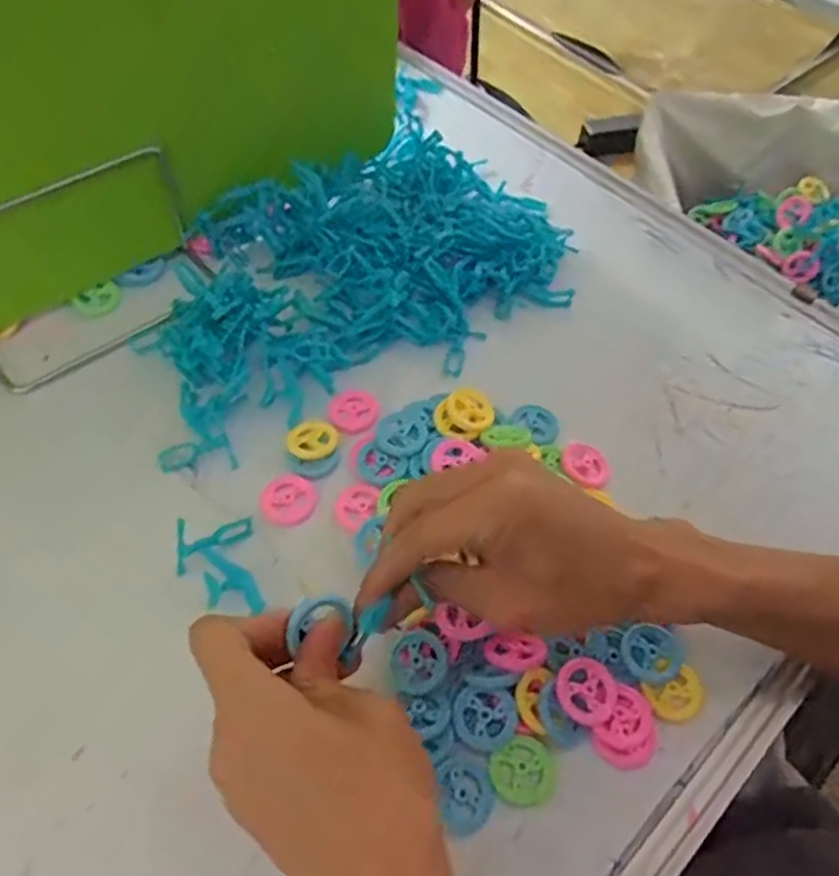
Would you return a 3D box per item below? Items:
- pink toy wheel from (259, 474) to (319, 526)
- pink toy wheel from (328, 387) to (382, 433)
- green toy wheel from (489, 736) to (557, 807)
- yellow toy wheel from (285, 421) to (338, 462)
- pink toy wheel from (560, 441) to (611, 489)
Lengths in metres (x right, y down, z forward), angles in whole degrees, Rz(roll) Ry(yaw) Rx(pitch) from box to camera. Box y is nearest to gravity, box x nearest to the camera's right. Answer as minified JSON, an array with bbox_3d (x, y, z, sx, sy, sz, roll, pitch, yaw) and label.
[{"bbox_3d":[-0.073,0.035,0.390,0.029,0.005,0.031,2,55,-3],"label":"pink toy wheel"},{"bbox_3d":[-0.041,-0.016,0.425,0.026,0.008,0.030,29,58,14],"label":"pink toy wheel"},{"bbox_3d":[0.048,0.151,0.316,0.029,0.007,0.028,2,55,-3],"label":"green toy wheel"},{"bbox_3d":[-0.062,0.001,0.405,0.029,0.005,0.026,-10,57,-12],"label":"yellow toy wheel"},{"bbox_3d":[0.099,0.016,0.409,0.026,0.006,0.031,-34,87,-34],"label":"pink toy wheel"}]

